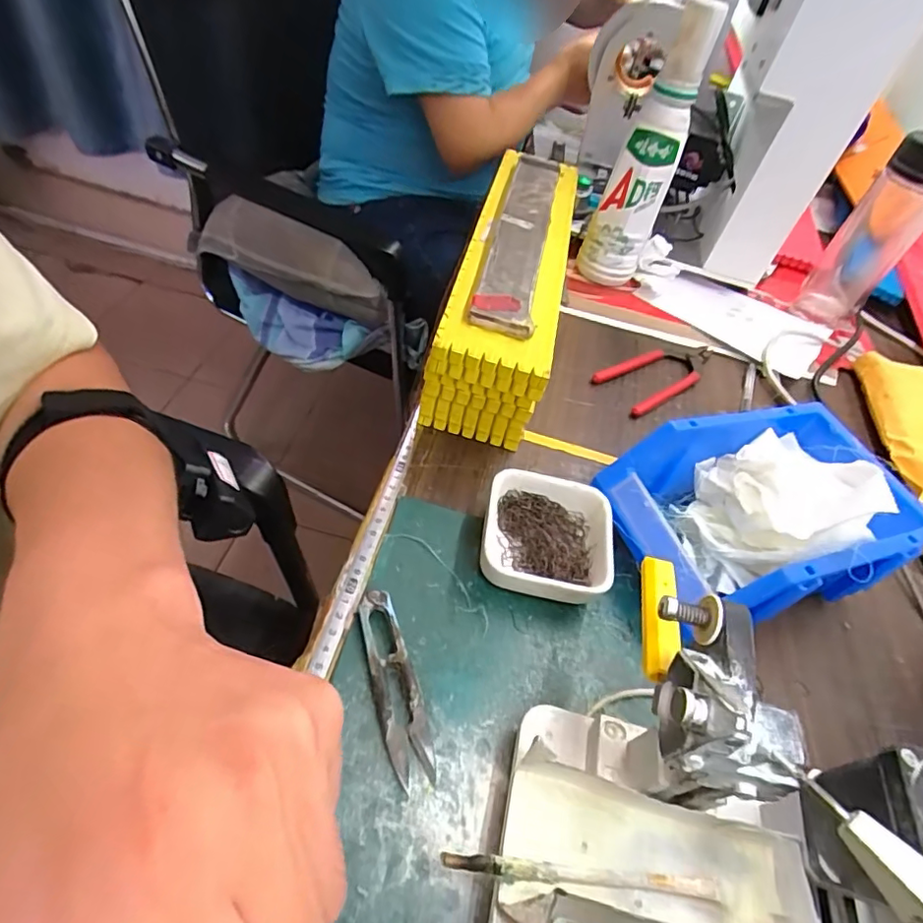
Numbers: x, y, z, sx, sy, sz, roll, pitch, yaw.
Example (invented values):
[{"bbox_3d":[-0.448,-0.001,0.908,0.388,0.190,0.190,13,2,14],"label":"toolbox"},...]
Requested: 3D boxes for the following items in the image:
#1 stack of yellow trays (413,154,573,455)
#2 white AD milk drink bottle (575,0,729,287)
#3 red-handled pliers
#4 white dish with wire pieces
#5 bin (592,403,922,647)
[{"bbox_3d":[0.044,-0.164,0.502,0.083,0.109,0.333,15,49,-1],"label":"stack of yellow trays"},{"bbox_3d":[0.181,-0.295,0.548,0.066,0.249,0.080,19,49,2],"label":"white AD milk drink bottle"},{"bbox_3d":[0.191,-0.088,0.523,0.143,0.010,0.055,-29,61,-31],"label":"red-handled pliers"},{"bbox_3d":[0.056,0.050,0.356,0.082,0.032,0.080,14,49,0],"label":"white dish with wire pieces"},{"bbox_3d":[0.197,0.032,0.363,0.181,0.080,0.125,-8,53,-19],"label":"bin"}]

